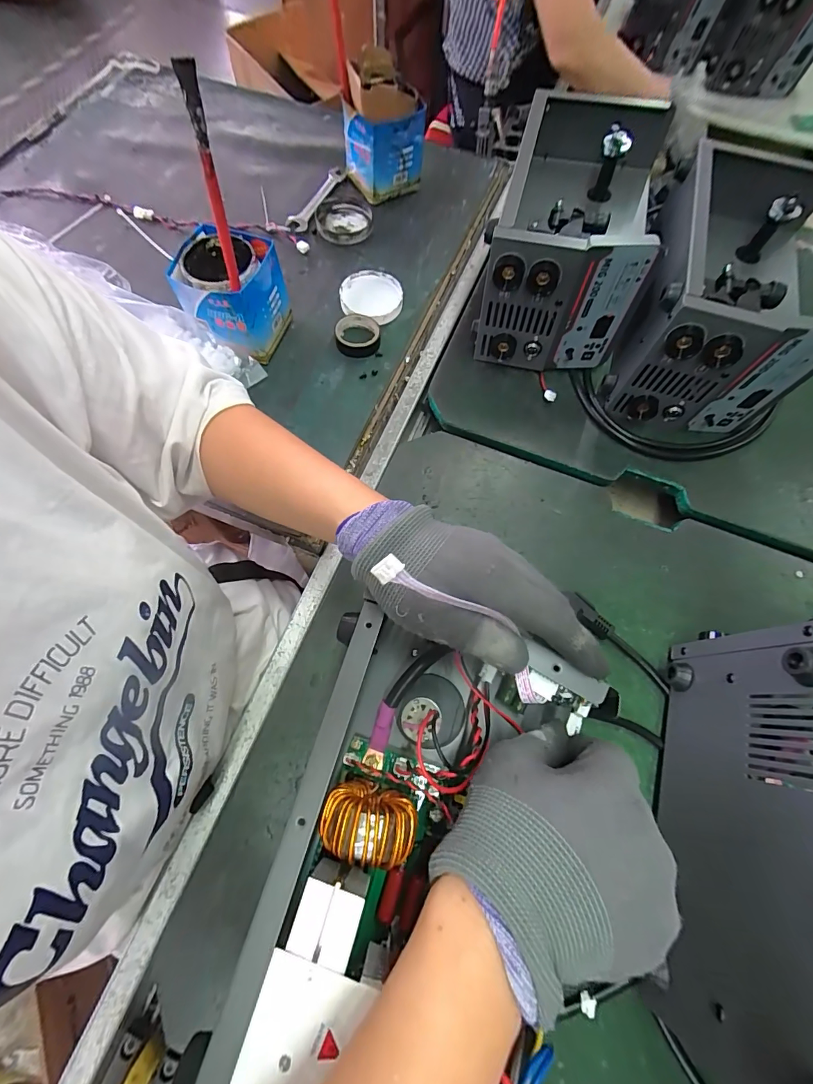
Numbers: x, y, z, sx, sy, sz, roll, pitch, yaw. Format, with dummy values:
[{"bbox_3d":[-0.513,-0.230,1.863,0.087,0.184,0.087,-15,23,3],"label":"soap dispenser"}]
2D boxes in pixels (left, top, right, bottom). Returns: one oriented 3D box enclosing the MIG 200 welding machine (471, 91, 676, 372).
[{"bbox_3d":[0.202,-0.375,0.519,0.171,0.163,0.292,15,69,4],"label":"MIG 200 welding machine"}]

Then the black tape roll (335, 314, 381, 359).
[{"bbox_3d":[-0.066,-0.276,0.552,0.058,0.017,0.057,1,69,-2],"label":"black tape roll"}]

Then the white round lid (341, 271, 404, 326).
[{"bbox_3d":[-0.049,-0.343,0.577,0.084,0.021,0.087,-4,69,-3],"label":"white round lid"}]

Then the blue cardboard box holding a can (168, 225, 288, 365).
[{"bbox_3d":[-0.209,-0.297,0.505,0.102,0.105,0.100,10,69,2],"label":"blue cardboard box holding a can"}]

